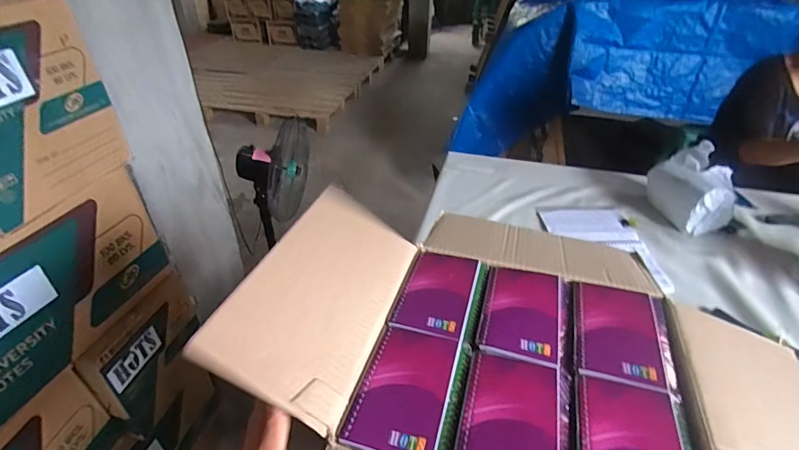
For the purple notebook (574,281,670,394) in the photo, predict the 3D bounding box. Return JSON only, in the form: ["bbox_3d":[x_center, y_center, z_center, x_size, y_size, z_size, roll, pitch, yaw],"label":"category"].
[{"bbox_3d":[0.230,0.110,0.443,0.082,0.006,0.128,10,37,13],"label":"purple notebook"}]

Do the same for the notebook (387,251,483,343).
[{"bbox_3d":[0.046,0.075,0.491,0.079,0.009,0.134,11,37,14],"label":"notebook"}]

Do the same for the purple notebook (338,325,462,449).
[{"bbox_3d":[0.006,0.150,0.389,0.079,0.005,0.130,11,37,13],"label":"purple notebook"}]

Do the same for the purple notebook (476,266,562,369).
[{"bbox_3d":[0.138,0.096,0.478,0.083,0.007,0.138,11,37,14],"label":"purple notebook"}]

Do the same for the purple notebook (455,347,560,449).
[{"bbox_3d":[0.096,0.166,0.363,0.080,0.009,0.133,10,37,13],"label":"purple notebook"}]

